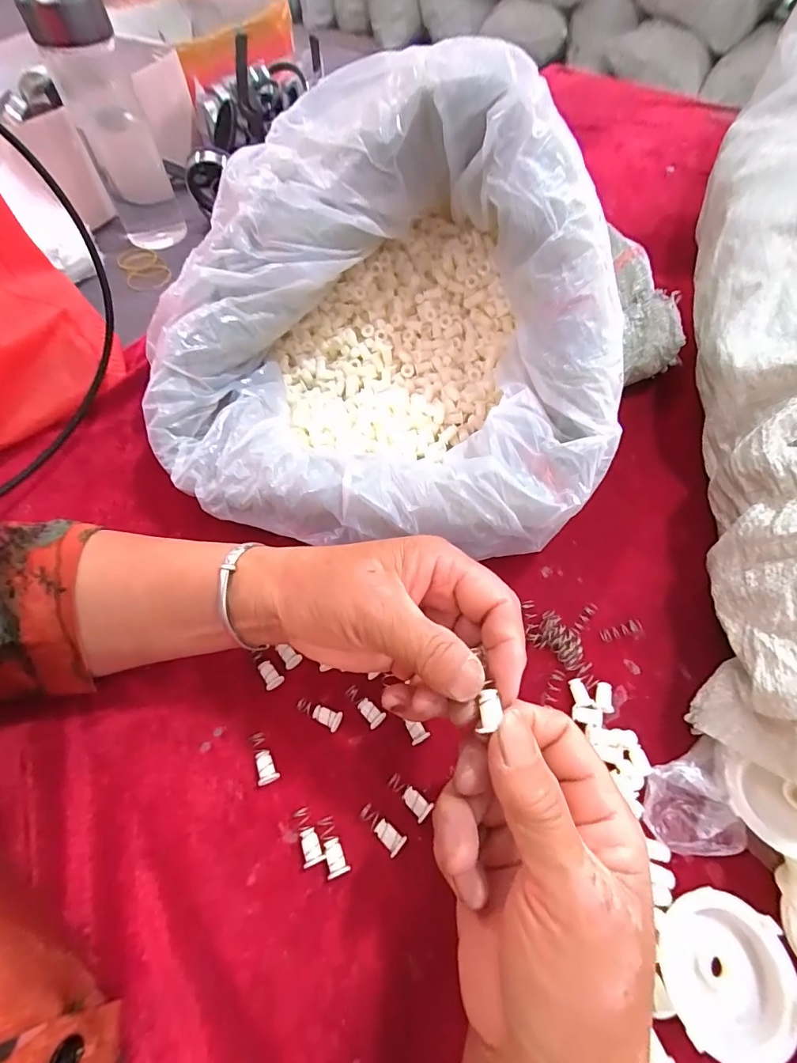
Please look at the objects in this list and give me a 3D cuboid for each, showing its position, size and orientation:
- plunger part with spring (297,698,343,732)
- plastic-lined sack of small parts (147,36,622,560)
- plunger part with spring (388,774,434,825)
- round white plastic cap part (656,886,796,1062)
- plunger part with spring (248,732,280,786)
[{"bbox_3d":[-0.047,0.108,0.263,0.028,0.009,0.010,21,62,10],"label":"plunger part with spring"},{"bbox_3d":[-0.011,-0.161,0.319,0.297,0.166,0.310,6,61,2],"label":"plastic-lined sack of small parts"},{"bbox_3d":[0.006,0.144,0.240,0.026,0.004,0.010,36,66,17],"label":"plunger part with spring"},{"bbox_3d":[0.151,0.202,0.204,0.053,0.015,0.058,1,61,-1],"label":"round white plastic cap part"},{"bbox_3d":[-0.077,0.128,0.251,0.011,0.009,0.027,-24,64,-14],"label":"plunger part with spring"}]

